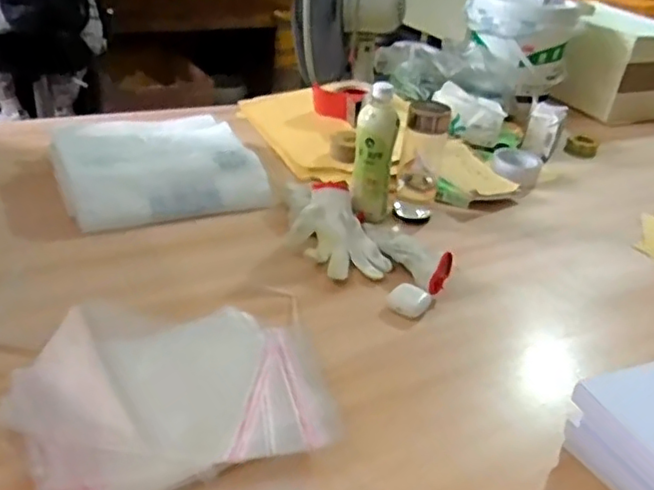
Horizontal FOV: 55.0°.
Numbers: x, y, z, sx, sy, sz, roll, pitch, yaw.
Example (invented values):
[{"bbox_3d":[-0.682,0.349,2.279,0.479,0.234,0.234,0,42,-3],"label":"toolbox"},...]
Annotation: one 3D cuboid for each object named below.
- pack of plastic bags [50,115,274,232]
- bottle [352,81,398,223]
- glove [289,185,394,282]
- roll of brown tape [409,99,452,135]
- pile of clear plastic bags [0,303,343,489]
[{"bbox_3d":[-0.286,-0.142,1.044,0.304,0.047,0.314,-12,37,-28],"label":"pack of plastic bags"},{"bbox_3d":[0.075,-0.143,0.967,0.070,0.199,0.056,8,33,2],"label":"bottle"},{"bbox_3d":[0.007,-0.022,0.915,0.123,0.047,0.189,-8,35,-22],"label":"glove"},{"bbox_3d":[0.159,-0.199,0.973,0.063,0.034,0.054,11,31,7],"label":"roll of brown tape"},{"bbox_3d":[-0.158,0.135,0.648,0.296,0.029,0.268,-12,37,-27],"label":"pile of clear plastic bags"}]

